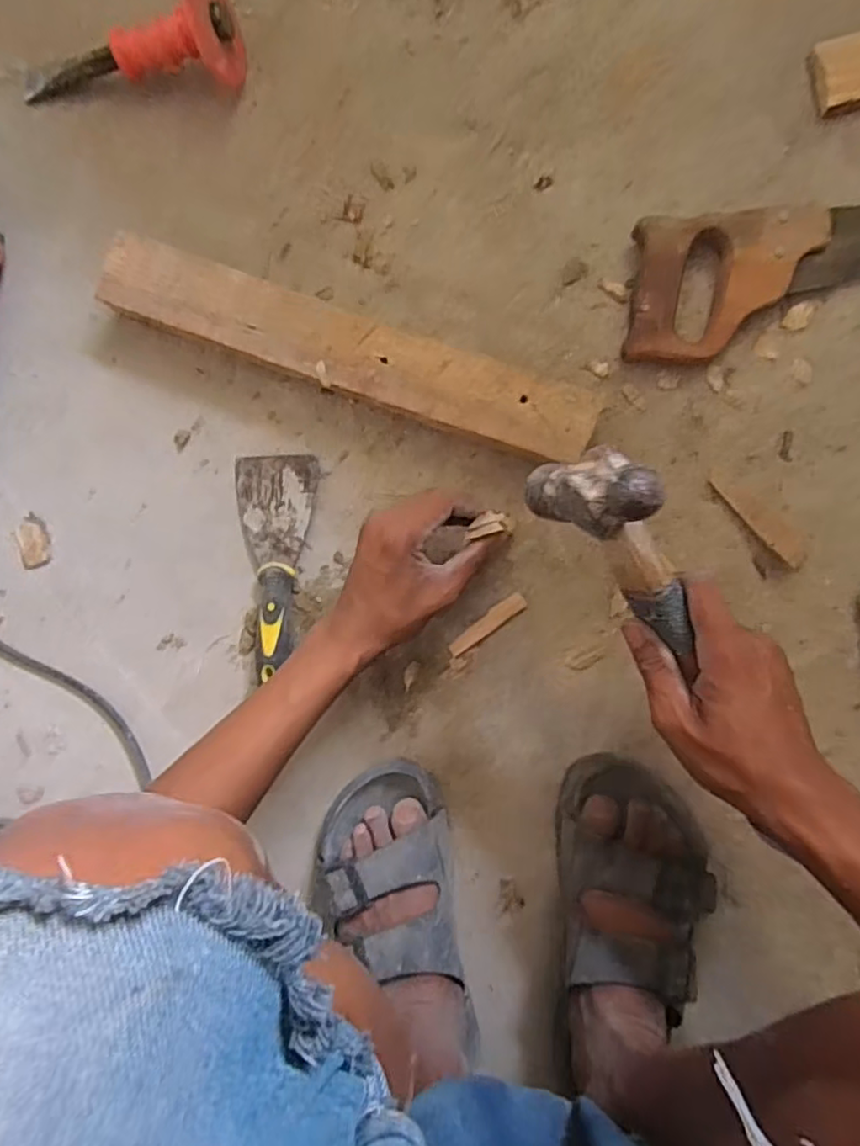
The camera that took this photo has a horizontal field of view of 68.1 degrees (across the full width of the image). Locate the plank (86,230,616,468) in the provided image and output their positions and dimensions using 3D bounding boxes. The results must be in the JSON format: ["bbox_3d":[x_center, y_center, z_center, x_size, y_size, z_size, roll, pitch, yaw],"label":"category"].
[{"bbox_3d":[-0.066,-0.173,0.509,0.396,0.042,0.061,21,93,4],"label":"plank"}]

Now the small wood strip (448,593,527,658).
[{"bbox_3d":[0.046,0.042,0.521,0.073,0.004,0.014,-36,88,5],"label":"small wood strip"}]

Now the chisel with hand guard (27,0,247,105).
[{"bbox_3d":[-0.249,-0.422,0.521,0.200,0.074,0.064,-1,92,18],"label":"chisel with hand guard"}]

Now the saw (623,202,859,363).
[{"bbox_3d":[0.359,-0.227,0.470,0.413,0.028,0.100,-4,91,5],"label":"saw"}]

